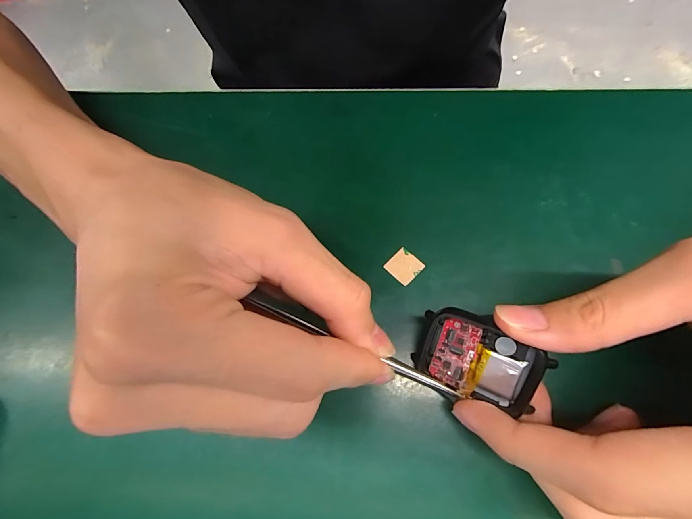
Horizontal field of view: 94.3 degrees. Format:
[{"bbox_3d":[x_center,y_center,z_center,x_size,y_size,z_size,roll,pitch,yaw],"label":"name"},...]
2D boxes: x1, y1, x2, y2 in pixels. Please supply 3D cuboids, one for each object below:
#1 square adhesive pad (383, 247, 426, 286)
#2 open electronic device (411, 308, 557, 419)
[{"bbox_3d":[0.029,0.003,0.162,0.015,0.004,0.015,-44,74,-12],"label":"square adhesive pad"},{"bbox_3d":[0.053,0.040,0.130,0.046,0.005,0.034,21,112,25],"label":"open electronic device"}]

